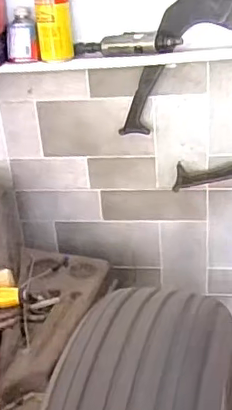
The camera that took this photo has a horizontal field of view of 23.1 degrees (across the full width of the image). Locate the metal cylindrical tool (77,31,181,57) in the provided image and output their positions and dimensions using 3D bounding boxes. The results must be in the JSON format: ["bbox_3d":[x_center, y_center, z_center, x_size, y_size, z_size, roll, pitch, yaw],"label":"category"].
[{"bbox_3d":[0.019,-0.310,1.100,0.212,0.043,0.051,0,30,9],"label":"metal cylindrical tool"}]

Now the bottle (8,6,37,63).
[{"bbox_3d":[-0.187,-0.335,1.125,0.060,0.089,0.058,-7,30,-4],"label":"bottle"}]

